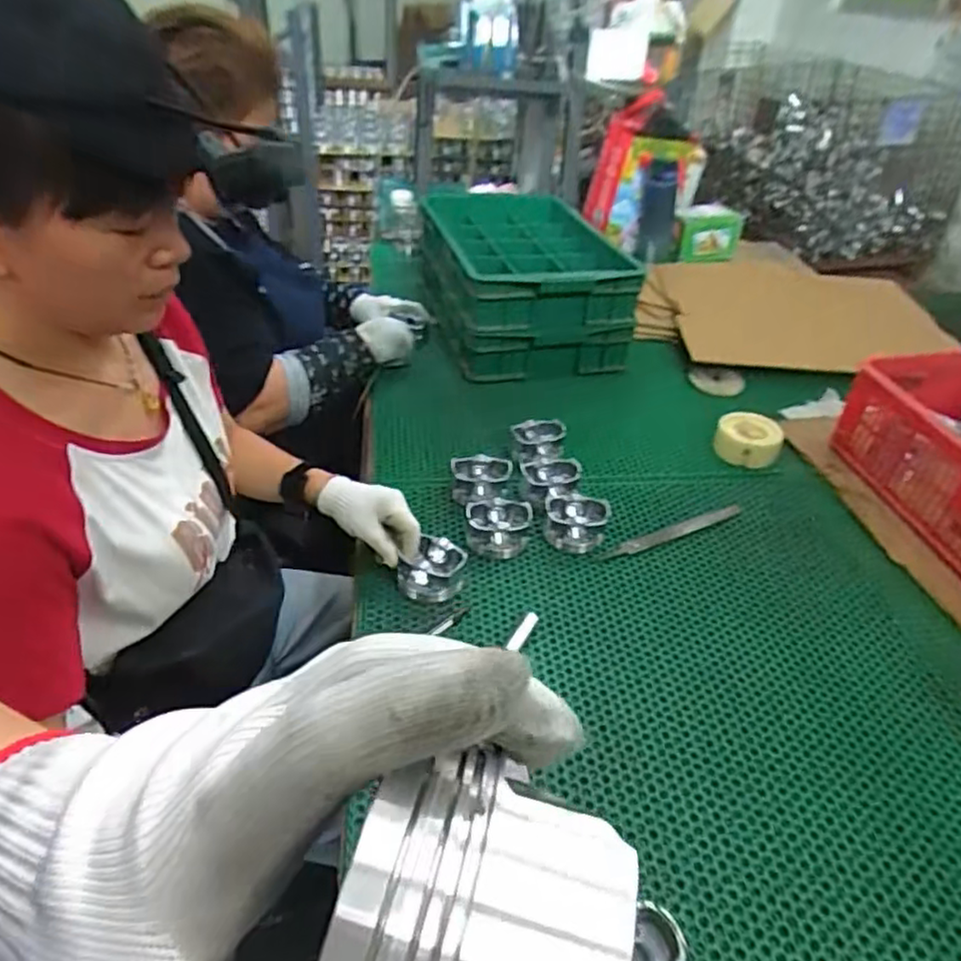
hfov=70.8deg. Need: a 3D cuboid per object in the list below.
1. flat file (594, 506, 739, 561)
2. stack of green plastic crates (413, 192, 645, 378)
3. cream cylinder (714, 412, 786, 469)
[{"bbox_3d":[0.260,0.071,0.924,0.240,0.009,0.017,-15,42,-23],"label":"flat file"},{"bbox_3d":[0.082,-0.419,1.402,0.353,0.199,0.511,-5,39,-12],"label":"stack of green plastic crates"},{"bbox_3d":[0.434,-0.066,1.098,0.101,0.050,0.092,2,38,-2],"label":"cream cylinder"}]

